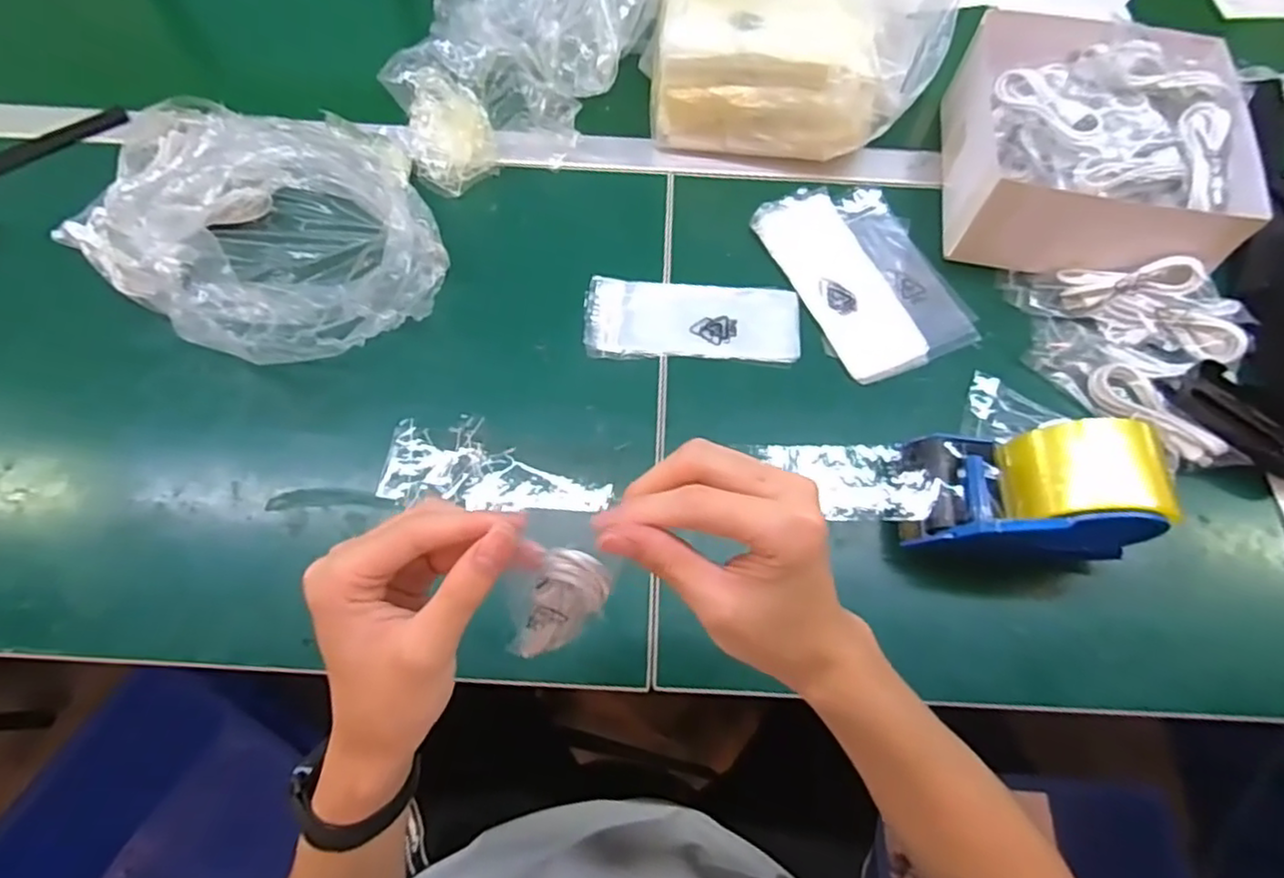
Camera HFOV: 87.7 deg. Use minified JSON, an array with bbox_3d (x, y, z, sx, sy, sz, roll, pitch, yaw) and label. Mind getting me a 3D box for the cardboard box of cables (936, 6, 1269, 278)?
[{"bbox_3d":[0.375,-0.246,0.562,0.210,0.084,0.216,7,68,2],"label":"cardboard box of cables"}]

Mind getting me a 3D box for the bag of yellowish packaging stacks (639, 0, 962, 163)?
[{"bbox_3d":[0.137,-0.377,0.597,0.236,0.123,0.219,9,68,3],"label":"bag of yellowish packaging stacks"}]

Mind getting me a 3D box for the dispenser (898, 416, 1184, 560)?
[{"bbox_3d":[0.250,0.035,0.437,0.145,0.101,0.079,4,68,1],"label":"dispenser"}]

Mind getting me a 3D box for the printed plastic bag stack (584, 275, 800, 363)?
[{"bbox_3d":[0.041,-0.097,0.544,0.171,0.004,0.071,3,68,1],"label":"printed plastic bag stack"}]

